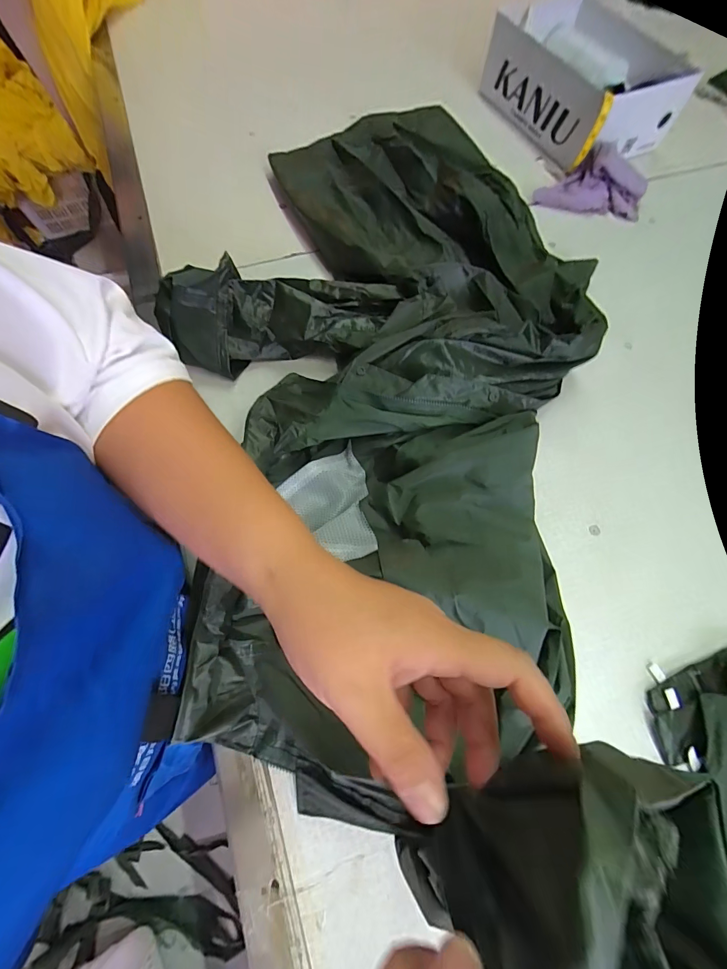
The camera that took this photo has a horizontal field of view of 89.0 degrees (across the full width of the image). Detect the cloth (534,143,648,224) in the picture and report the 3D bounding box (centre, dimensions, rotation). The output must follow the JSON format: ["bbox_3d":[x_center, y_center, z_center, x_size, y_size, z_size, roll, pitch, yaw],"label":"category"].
[{"bbox_3d":[0.471,-0.619,0.756,0.211,0.060,0.114,16,71,5],"label":"cloth"}]

